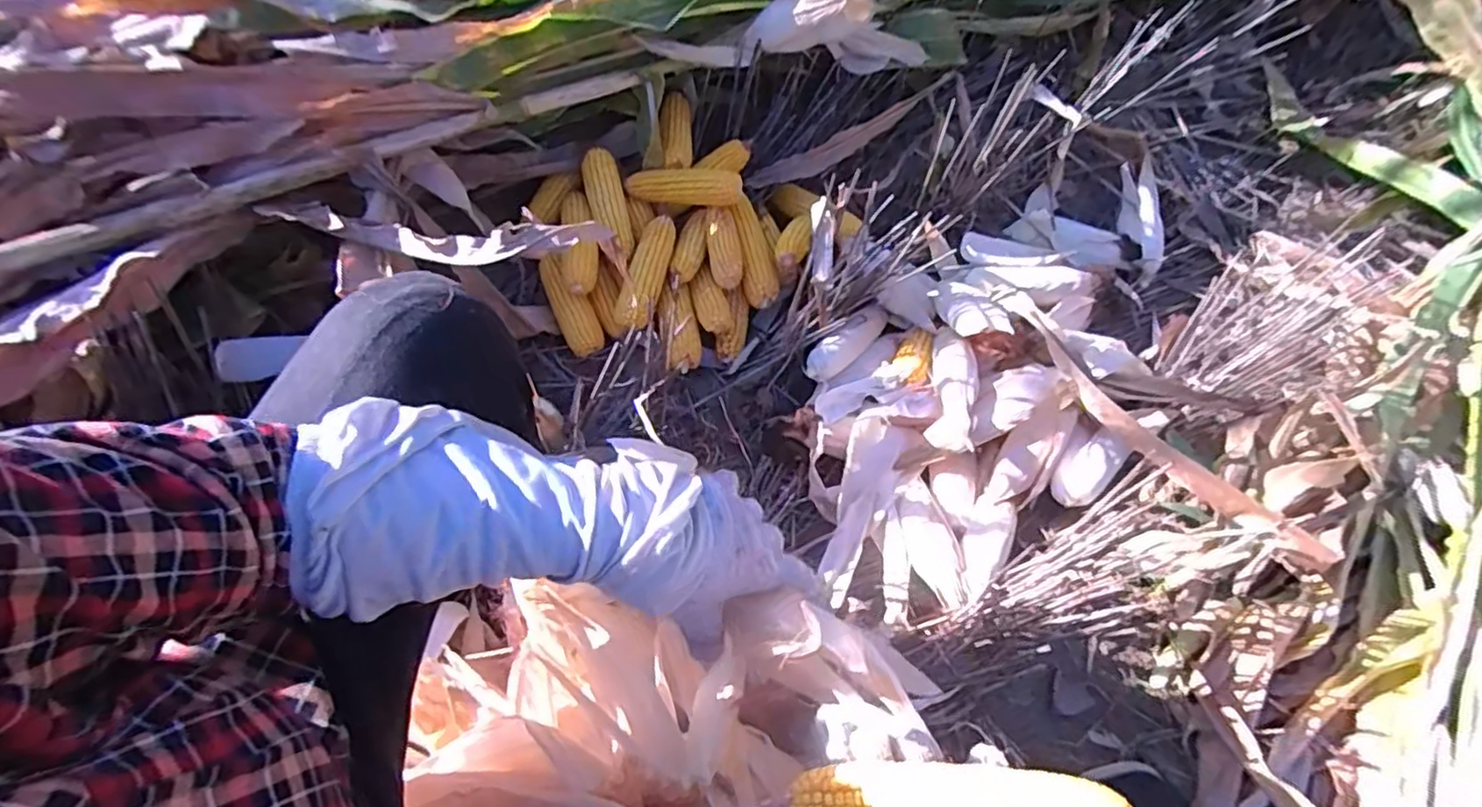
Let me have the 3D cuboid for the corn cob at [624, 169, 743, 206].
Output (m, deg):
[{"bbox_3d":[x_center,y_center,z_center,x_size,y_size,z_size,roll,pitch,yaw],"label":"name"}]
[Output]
[{"bbox_3d":[-0.080,-0.306,0.932,0.165,0.038,0.040,3,63,-1],"label":"corn cob"}]

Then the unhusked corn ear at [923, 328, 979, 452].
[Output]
[{"bbox_3d":[0.288,-0.027,0.887,0.055,0.058,0.187,9,63,2],"label":"unhusked corn ear"}]

